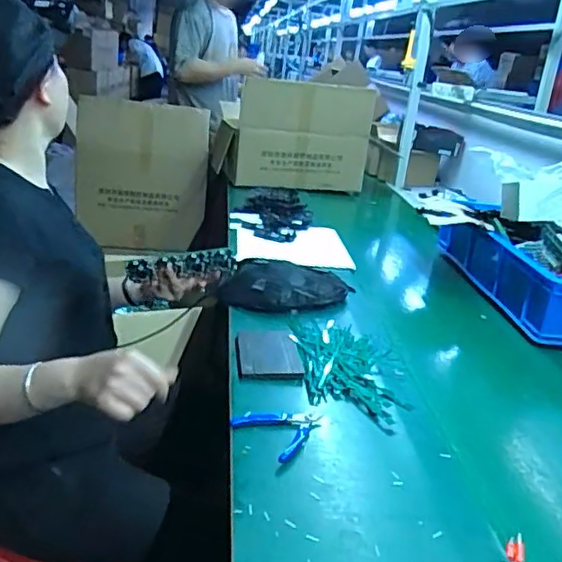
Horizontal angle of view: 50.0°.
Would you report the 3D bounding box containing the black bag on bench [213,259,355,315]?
[{"bbox_3d":[0.006,0.011,1.254,0.245,0.059,0.192,14,22,18],"label":"black bag on bench"}]

